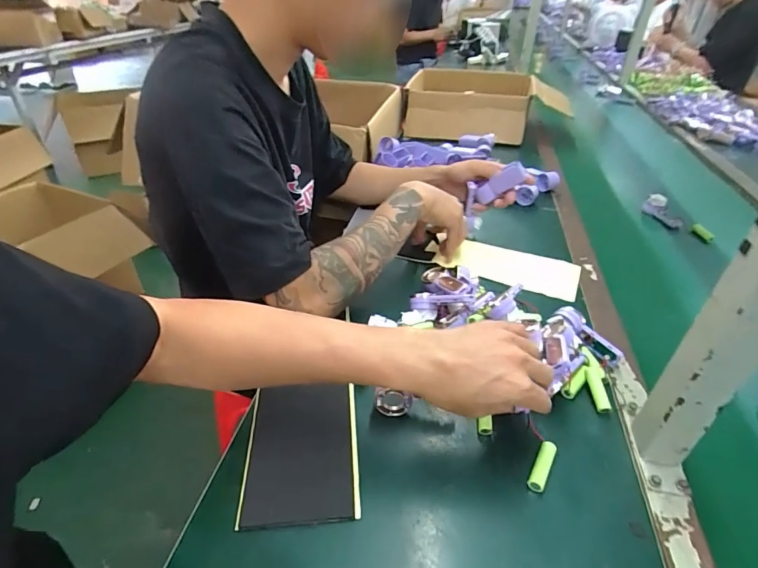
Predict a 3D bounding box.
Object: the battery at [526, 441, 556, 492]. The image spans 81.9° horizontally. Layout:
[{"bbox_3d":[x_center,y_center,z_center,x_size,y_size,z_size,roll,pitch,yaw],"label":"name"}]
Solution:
[{"bbox_3d":[0.156,0.172,0.416,0.014,0.015,0.051,22,42,25],"label":"battery"}]

